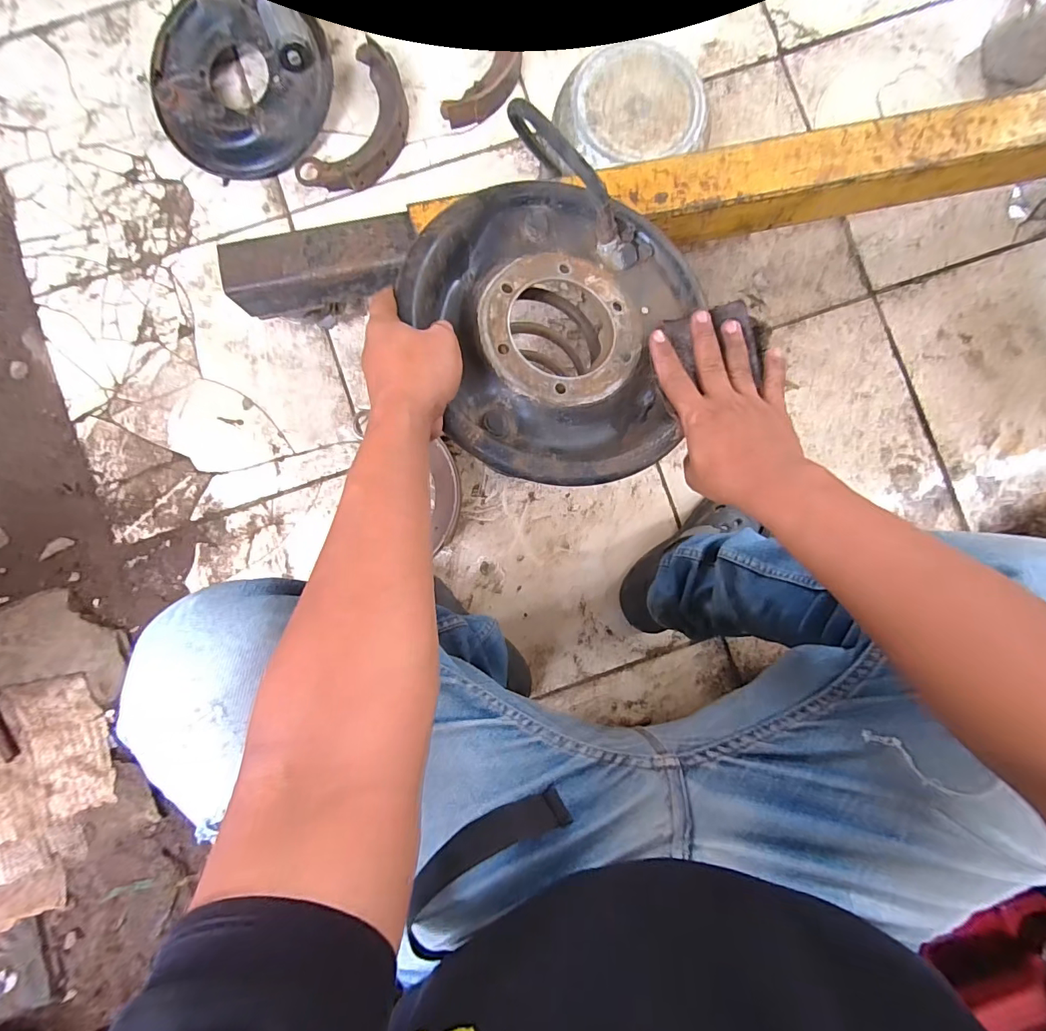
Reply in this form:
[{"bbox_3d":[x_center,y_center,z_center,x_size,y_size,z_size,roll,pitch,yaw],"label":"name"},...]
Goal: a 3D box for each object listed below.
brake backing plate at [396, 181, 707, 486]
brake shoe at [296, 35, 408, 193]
[{"bbox_3d":[0.023,-0.156,0.389,0.234,0.063,0.250,0,89,-1],"label":"brake backing plate"},{"bbox_3d":[-0.240,-0.576,0.698,0.114,0.034,0.214,30,87,1],"label":"brake shoe"}]

